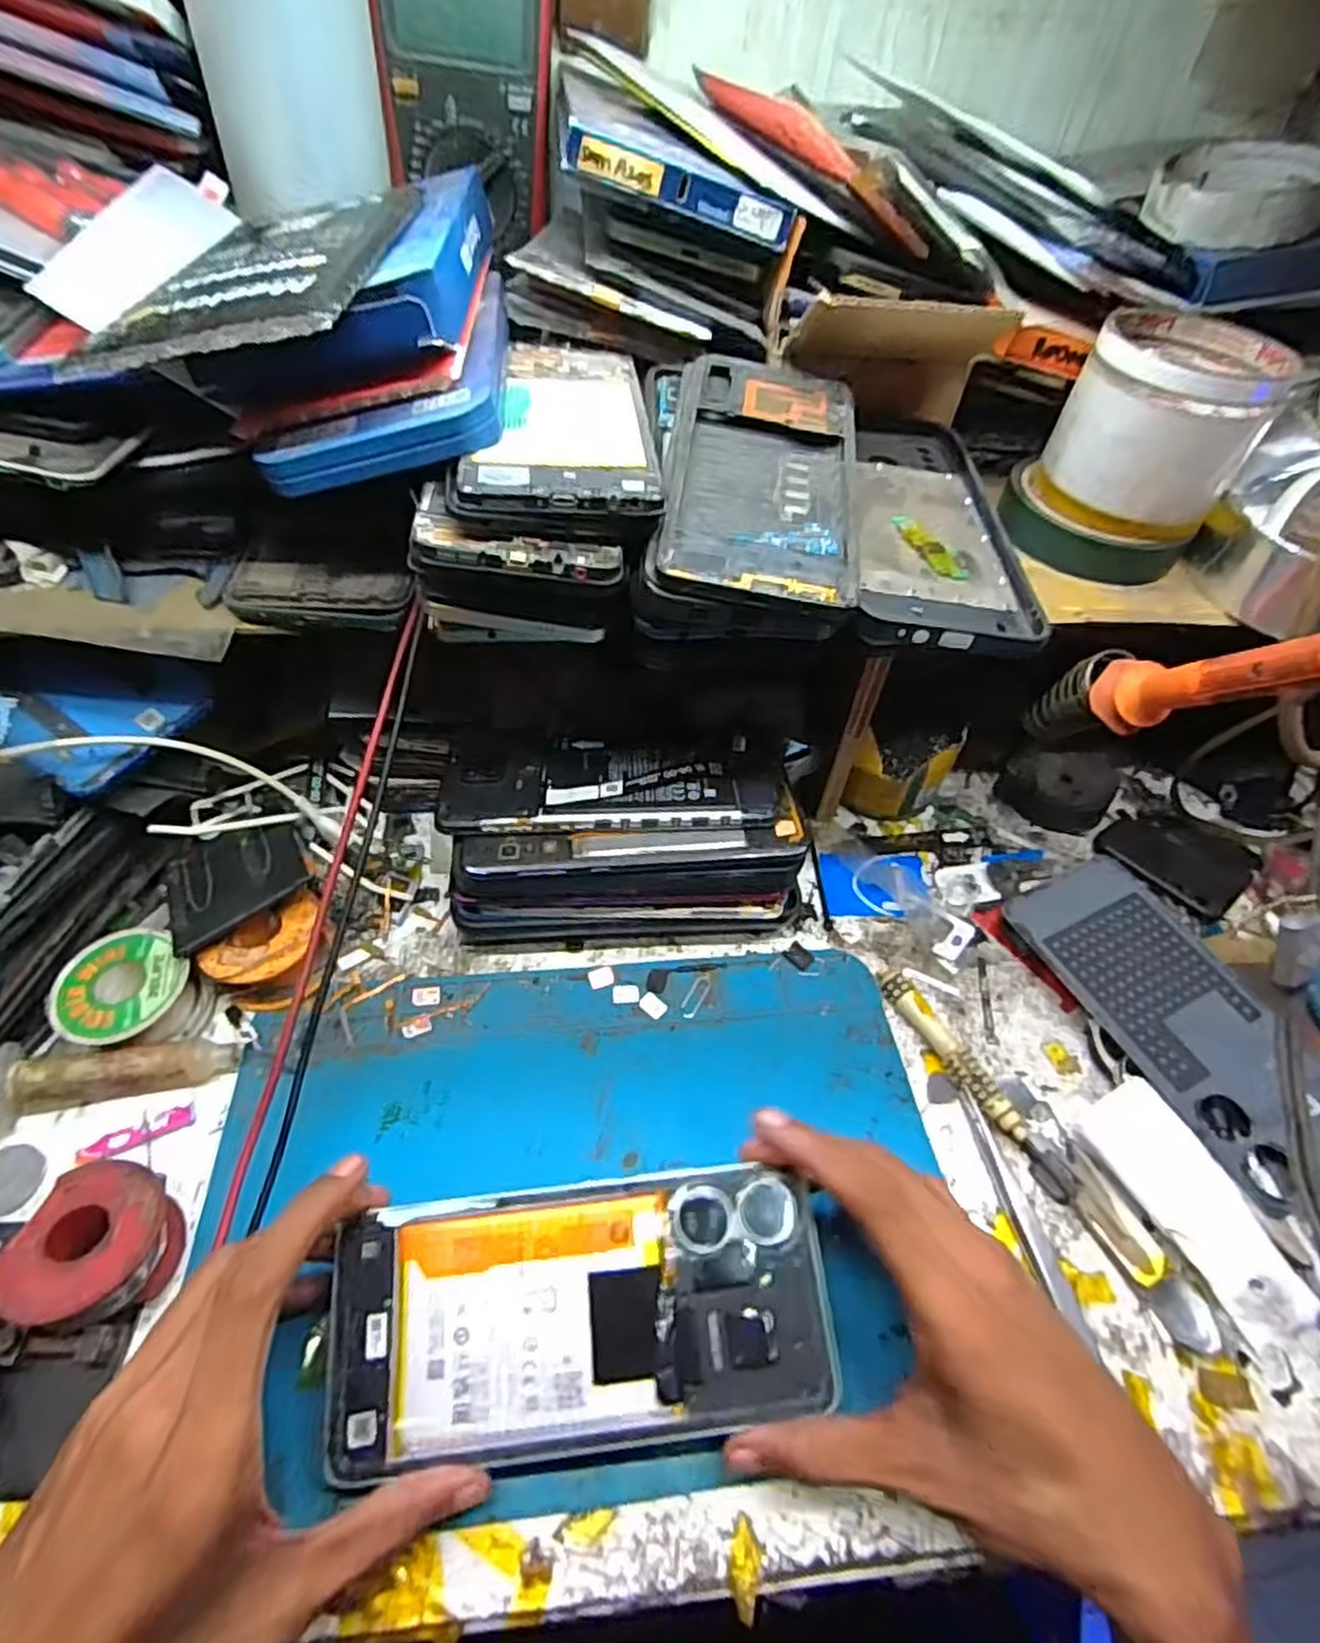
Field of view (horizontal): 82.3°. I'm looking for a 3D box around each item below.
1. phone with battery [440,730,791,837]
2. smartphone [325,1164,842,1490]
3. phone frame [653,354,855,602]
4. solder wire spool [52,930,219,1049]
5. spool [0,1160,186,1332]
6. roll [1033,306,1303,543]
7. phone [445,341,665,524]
[{"bbox_3d":[-0.021,-0.022,0.361,0.158,0.008,0.069,3,50,-2],"label":"phone with battery"},{"bbox_3d":[-0.026,0.168,0.259,0.165,0.004,0.076,-5,66,-4],"label":"smartphone"},{"bbox_3d":[0.044,-0.142,0.305,0.072,0.008,0.154,10,57,-2],"label":"phone frame"},{"bbox_3d":[-0.236,0.077,0.335,0.051,0.028,0.049,3,50,-3],"label":"solder wire spool"},{"bbox_3d":[-0.203,0.154,0.273,0.043,0.029,0.051,15,51,7],"label":"spool"},{"bbox_3d":[0.236,-0.187,0.357,0.081,0.069,0.097,29,54,18],"label":"roll"},{"bbox_3d":[-0.040,-0.161,0.303,0.072,0.016,0.147,-1,50,-6],"label":"phone"}]

